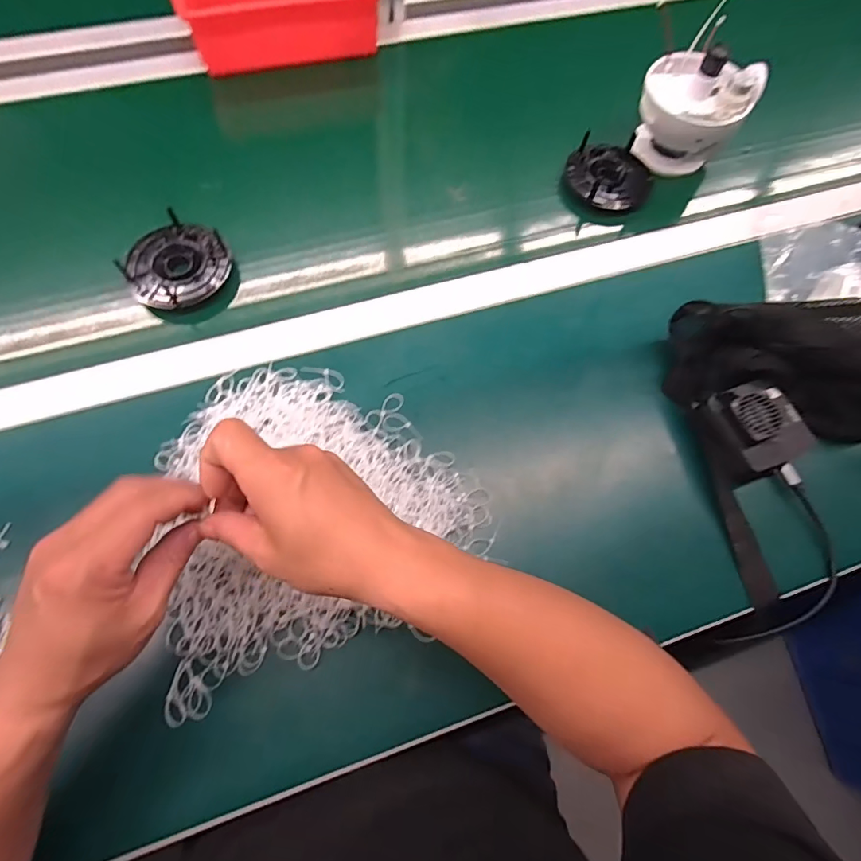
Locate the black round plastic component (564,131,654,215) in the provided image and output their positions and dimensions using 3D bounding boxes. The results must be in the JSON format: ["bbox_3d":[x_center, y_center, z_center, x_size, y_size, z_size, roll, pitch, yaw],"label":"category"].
[{"bbox_3d":[0.209,-0.307,0.559,0.089,0.034,0.101,-27,72,-13],"label":"black round plastic component"}]

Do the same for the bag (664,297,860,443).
[{"bbox_3d":[0.378,-0.071,0.437,0.289,0.099,0.121,10,69,1],"label":"bag"}]

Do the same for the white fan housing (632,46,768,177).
[{"bbox_3d":[0.296,-0.367,0.549,0.114,0.122,0.091,39,72,11],"label":"white fan housing"}]

